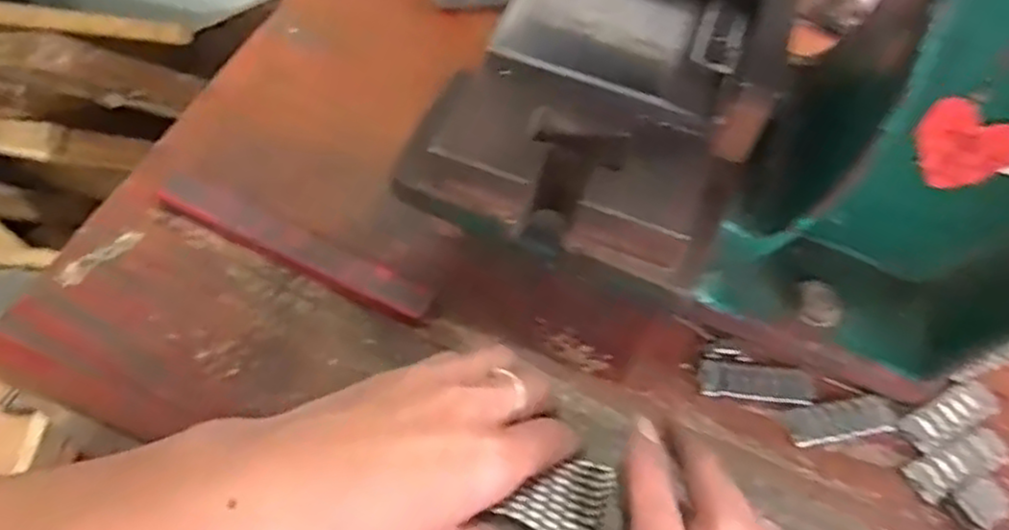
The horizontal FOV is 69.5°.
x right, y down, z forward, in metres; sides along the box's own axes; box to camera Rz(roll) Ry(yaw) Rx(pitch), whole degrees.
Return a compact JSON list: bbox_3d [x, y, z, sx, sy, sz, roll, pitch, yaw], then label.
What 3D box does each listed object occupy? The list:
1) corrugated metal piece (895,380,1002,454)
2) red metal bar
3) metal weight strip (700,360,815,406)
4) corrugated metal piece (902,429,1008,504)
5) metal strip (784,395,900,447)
[{"bbox_3d":[0.212,0.070,0.344,0.049,0.004,0.020,-23,63,-17],"label":"corrugated metal piece"},{"bbox_3d":[-0.107,-0.010,0.361,0.151,0.010,0.025,26,52,6],"label":"red metal bar"},{"bbox_3d":[0.120,0.056,0.346,0.053,0.004,0.018,7,59,0],"label":"metal weight strip"},{"bbox_3d":[0.210,0.090,0.334,0.054,0.007,0.018,-21,63,-16],"label":"corrugated metal piece"},{"bbox_3d":[0.158,0.072,0.341,0.054,0.004,0.019,-8,60,-9],"label":"metal strip"}]

